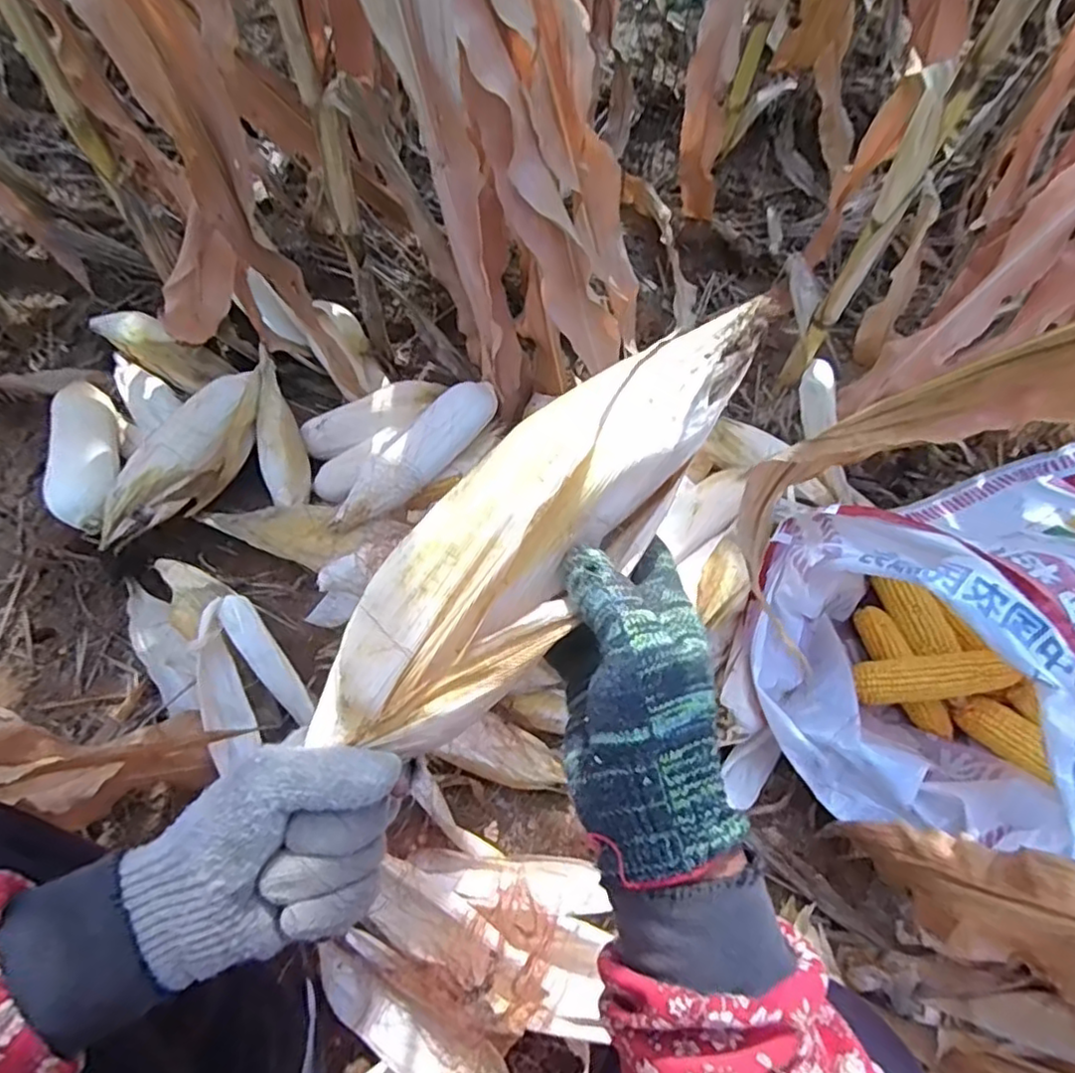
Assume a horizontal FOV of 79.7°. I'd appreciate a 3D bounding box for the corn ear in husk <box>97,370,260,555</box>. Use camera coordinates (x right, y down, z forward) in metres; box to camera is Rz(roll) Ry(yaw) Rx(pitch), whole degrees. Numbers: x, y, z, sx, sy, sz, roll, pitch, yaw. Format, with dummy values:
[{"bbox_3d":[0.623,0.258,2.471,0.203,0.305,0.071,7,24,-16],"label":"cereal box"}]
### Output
[{"bbox_3d":[-0.438,-0.100,0.815,0.085,0.079,0.282,17,65,7],"label":"corn ear in husk"}]

